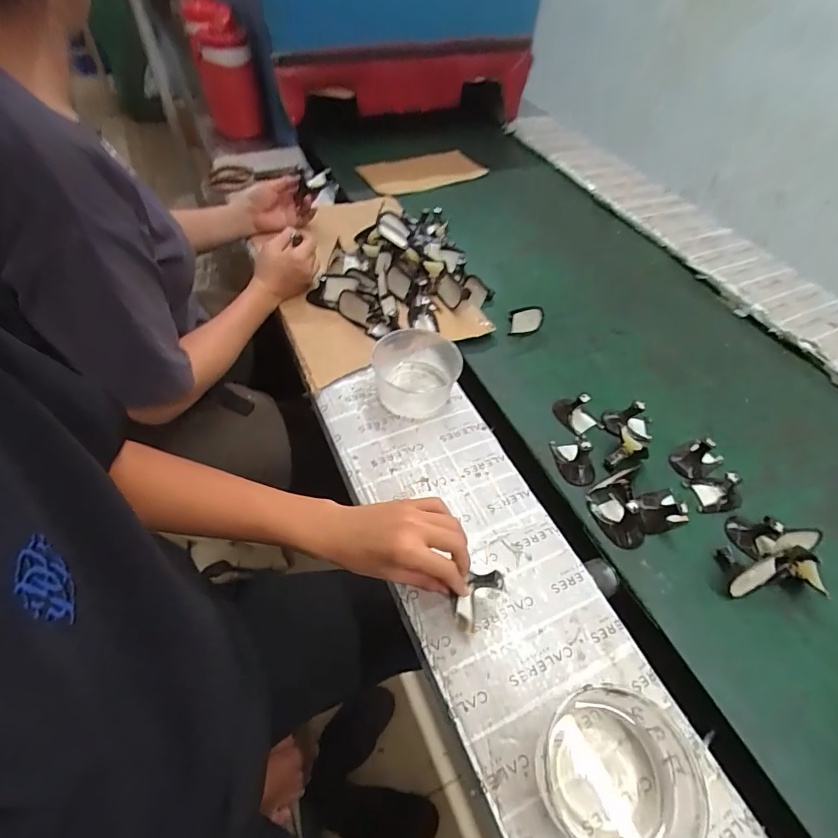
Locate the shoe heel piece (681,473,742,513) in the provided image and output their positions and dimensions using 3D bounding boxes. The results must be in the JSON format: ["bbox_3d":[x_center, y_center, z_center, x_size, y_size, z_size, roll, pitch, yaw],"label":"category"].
[{"bbox_3d":[0.379,0.086,0.575,0.059,0.040,0.051,-2,52,-8],"label":"shoe heel piece"}]

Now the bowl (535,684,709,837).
[{"bbox_3d":[0.157,0.289,0.370,0.109,0.078,0.109,3,52,-4],"label":"bowl"}]

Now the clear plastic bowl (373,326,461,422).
[{"bbox_3d":[-0.005,-0.062,0.627,0.108,0.060,0.119,-7,53,-11],"label":"clear plastic bowl"}]

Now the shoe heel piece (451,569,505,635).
[{"bbox_3d":[0.055,0.173,0.442,0.030,0.023,0.064,35,79,20],"label":"shoe heel piece"}]

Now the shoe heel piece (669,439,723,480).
[{"bbox_3d":[0.378,0.045,0.611,0.068,0.042,0.050,-28,60,-25],"label":"shoe heel piece"}]

